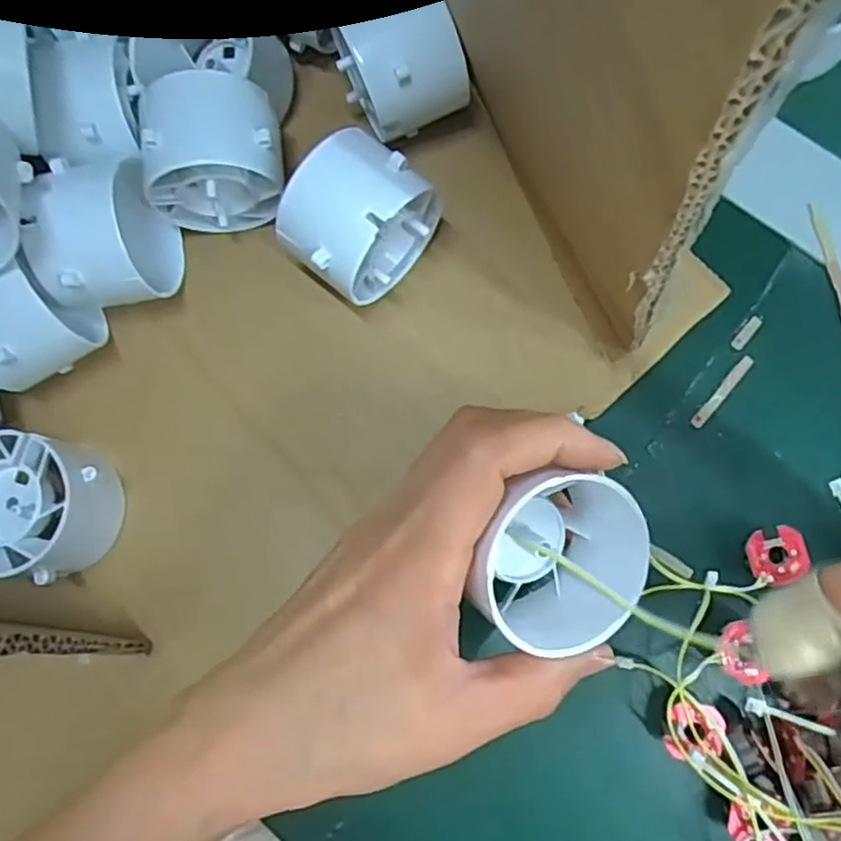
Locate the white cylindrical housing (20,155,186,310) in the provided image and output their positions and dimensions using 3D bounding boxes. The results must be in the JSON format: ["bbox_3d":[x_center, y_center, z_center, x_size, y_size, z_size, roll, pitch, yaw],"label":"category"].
[{"bbox_3d":[-0.110,-0.065,0.249,0.043,0.051,0.051,-6,83,2],"label":"white cylindrical housing"}]

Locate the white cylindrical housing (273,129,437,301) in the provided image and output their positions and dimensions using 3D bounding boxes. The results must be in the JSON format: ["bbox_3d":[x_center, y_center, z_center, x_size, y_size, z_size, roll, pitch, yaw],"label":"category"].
[{"bbox_3d":[-0.021,-0.068,0.244,0.038,0.053,0.049,43,91,8],"label":"white cylindrical housing"}]

